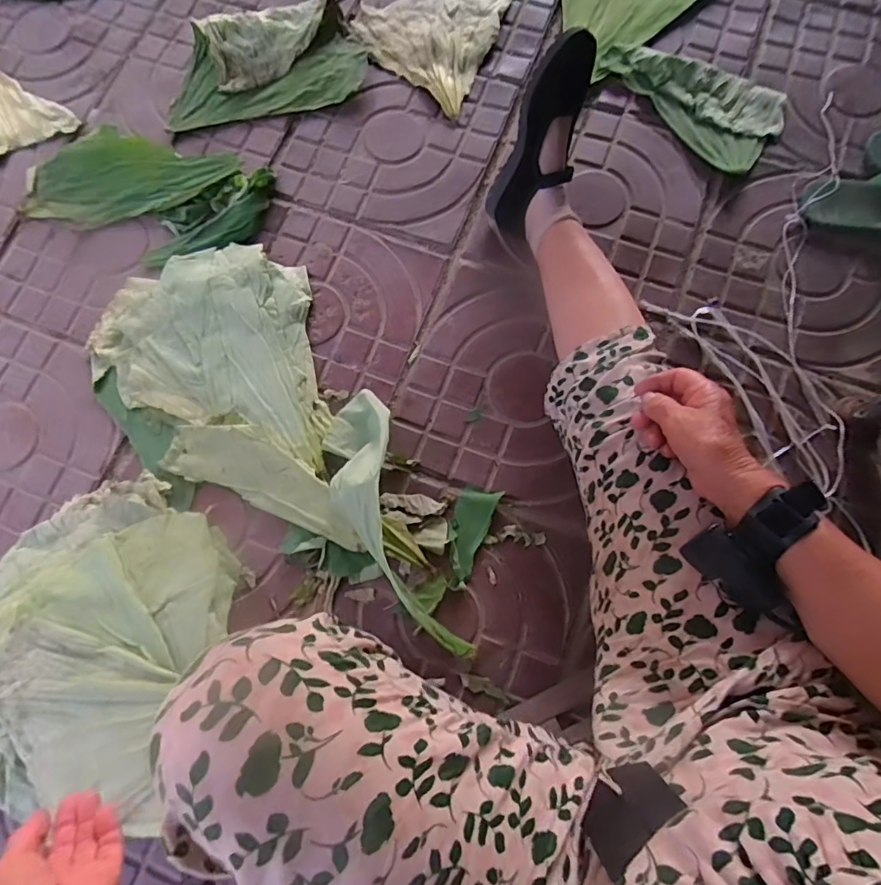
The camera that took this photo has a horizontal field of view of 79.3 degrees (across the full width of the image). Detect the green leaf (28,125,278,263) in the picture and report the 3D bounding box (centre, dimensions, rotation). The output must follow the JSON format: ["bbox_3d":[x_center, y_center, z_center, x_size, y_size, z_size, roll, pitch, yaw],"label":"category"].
[{"bbox_3d":[-0.420,-0.342,0.749,0.342,0.038,0.173,10,78,4],"label":"green leaf"}]

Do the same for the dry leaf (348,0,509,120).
[{"bbox_3d":[-0.024,-0.641,0.823,0.210,0.013,0.247,22,79,6],"label":"dry leaf"}]

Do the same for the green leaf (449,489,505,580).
[{"bbox_3d":[0.033,0.108,0.654,0.046,0.012,0.108,22,79,6],"label":"green leaf"}]

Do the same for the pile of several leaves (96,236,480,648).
[{"bbox_3d":[-0.216,-0.016,0.659,0.294,0.058,0.573,-35,79,-6],"label":"pile of several leaves"}]

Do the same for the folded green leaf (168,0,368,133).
[{"bbox_3d":[-0.266,-0.561,0.790,0.300,0.054,0.149,-15,77,-2],"label":"folded green leaf"}]

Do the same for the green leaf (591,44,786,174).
[{"bbox_3d":[0.366,-0.512,0.779,0.268,0.019,0.141,40,81,9],"label":"green leaf"}]

